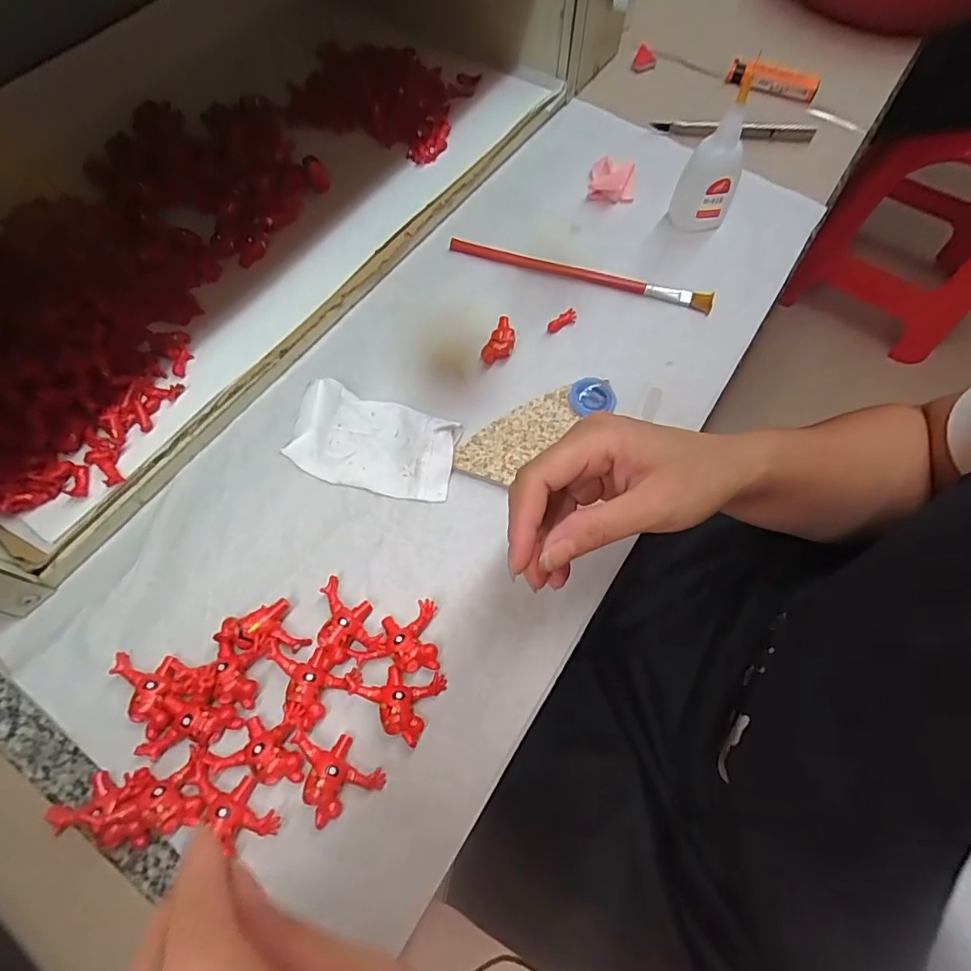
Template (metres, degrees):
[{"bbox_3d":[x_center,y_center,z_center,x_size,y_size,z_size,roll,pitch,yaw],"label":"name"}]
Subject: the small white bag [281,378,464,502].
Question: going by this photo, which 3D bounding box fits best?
[{"bbox_3d":[-0.070,-0.027,0.322,0.104,0.012,0.057,19,66,9],"label":"small white bag"}]

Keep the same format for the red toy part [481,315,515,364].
[{"bbox_3d":[0.011,-0.099,0.359,0.018,0.013,0.038,22,67,10],"label":"red toy part"}]

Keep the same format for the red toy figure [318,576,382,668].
[{"bbox_3d":[-0.075,0.070,0.282,0.029,0.015,0.044,-20,67,-9],"label":"red toy figure"}]

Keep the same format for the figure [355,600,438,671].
[{"bbox_3d":[-0.046,0.080,0.277,0.041,0.013,0.034,-4,65,-2],"label":"figure"}]

